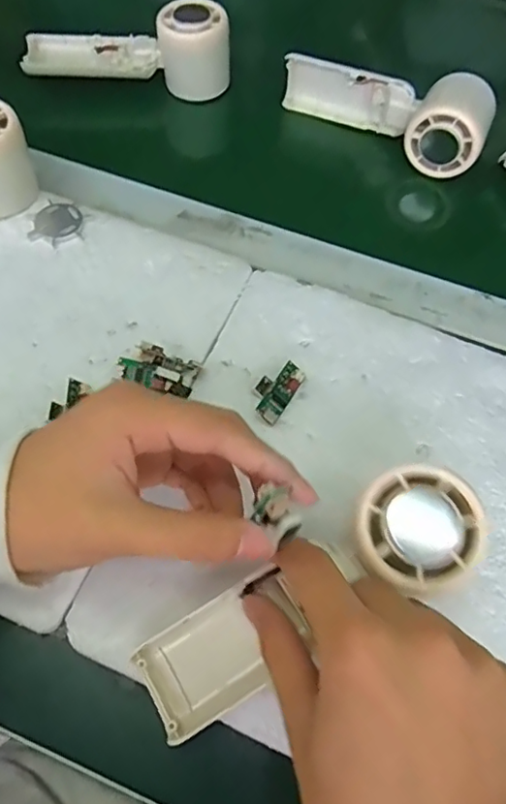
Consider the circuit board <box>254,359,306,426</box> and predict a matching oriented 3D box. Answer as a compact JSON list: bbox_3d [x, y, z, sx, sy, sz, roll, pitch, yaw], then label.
[{"bbox_3d":[0.013,-0.006,0.326,0.021,0.012,0.037,30,67,12],"label":"circuit board"}]

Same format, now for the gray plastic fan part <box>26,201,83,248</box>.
[{"bbox_3d":[-0.131,-0.121,0.381,0.030,0.004,0.037,12,64,4],"label":"gray plastic fan part"}]

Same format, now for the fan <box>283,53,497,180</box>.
[{"bbox_3d":[0.105,-0.234,0.444,0.163,0.054,0.051,30,67,12],"label":"fan"}]

